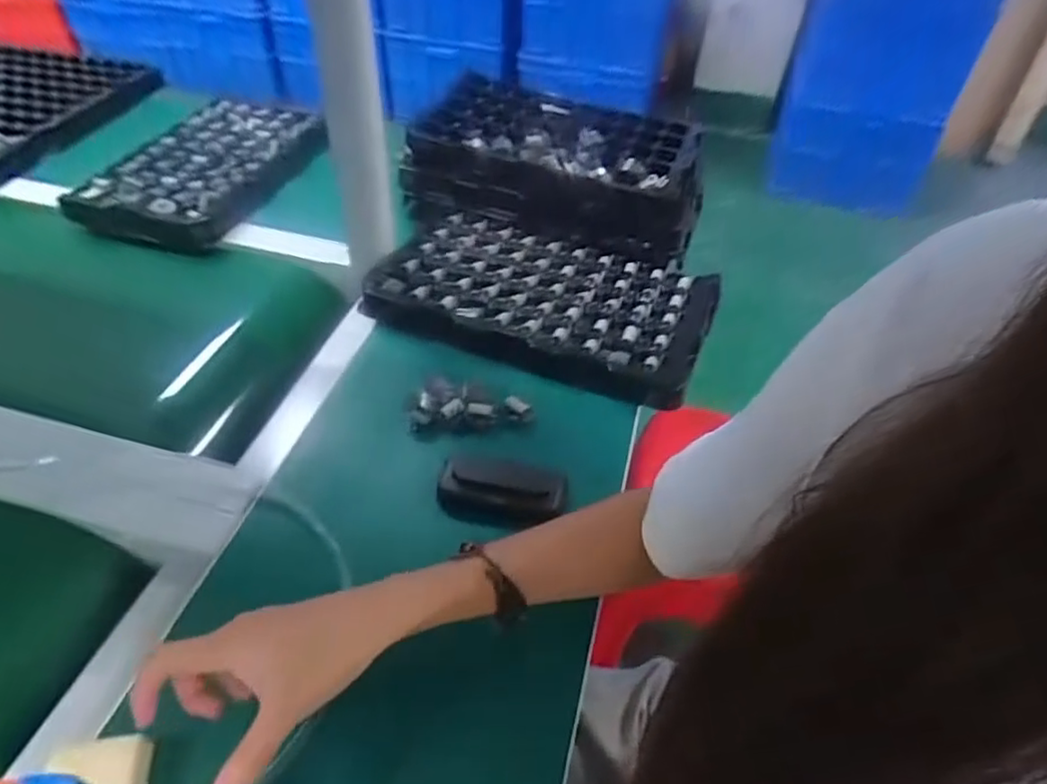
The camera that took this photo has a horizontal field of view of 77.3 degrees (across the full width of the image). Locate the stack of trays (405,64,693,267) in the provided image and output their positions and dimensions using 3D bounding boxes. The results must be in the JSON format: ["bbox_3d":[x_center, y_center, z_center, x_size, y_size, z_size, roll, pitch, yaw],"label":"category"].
[{"bbox_3d":[0.042,-0.300,0.847,0.372,0.083,0.241,12,50,8],"label":"stack of trays"}]

